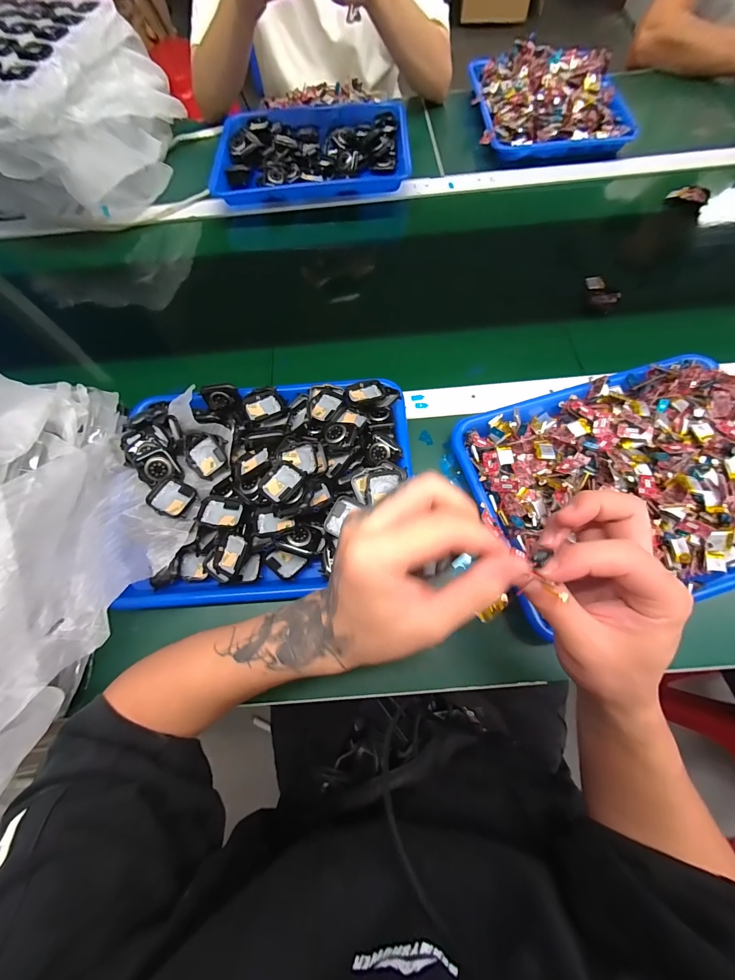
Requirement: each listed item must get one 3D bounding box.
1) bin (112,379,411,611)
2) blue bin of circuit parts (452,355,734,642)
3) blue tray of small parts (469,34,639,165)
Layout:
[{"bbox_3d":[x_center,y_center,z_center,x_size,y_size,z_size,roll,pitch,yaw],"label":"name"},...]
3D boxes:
[{"bbox_3d":[-0.108,-0.009,0.372,0.316,0.054,0.242,-5,70,1],"label":"bin"},{"bbox_3d":[0.277,-0.013,0.359,0.323,0.058,0.241,-13,70,-2],"label":"blue bin of circuit parts"},{"bbox_3d":[0.325,-0.712,0.629,0.248,0.059,0.293,-3,70,2],"label":"blue tray of small parts"}]

